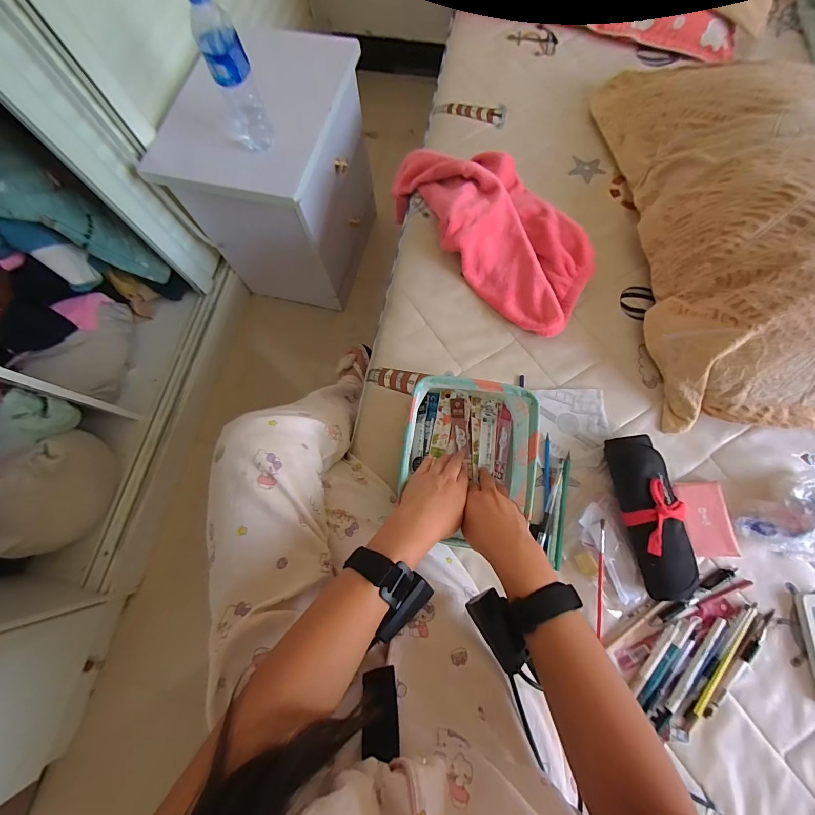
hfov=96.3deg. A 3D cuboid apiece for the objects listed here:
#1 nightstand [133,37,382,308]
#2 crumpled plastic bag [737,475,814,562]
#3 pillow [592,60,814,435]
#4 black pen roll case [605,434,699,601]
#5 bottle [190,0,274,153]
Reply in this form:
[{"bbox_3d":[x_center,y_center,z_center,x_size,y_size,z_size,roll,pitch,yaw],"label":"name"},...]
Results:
[{"bbox_3d":[-0.313,-0.572,0.948,0.328,0.464,0.399,13,76,6],"label":"nightstand"},{"bbox_3d":[0.545,0.159,0.495,0.146,0.053,0.109,-35,75,-8],"label":"crumpled plastic bag"},{"bbox_3d":[0.575,-0.307,0.576,0.387,0.162,0.721,-1,74,2],"label":"pillow"},{"bbox_3d":[0.338,0.146,0.506,0.070,0.052,0.209,-7,73,0],"label":"black pen roll case"},{"bbox_3d":[-0.296,-0.558,0.622,0.068,0.229,0.059,-21,75,-3],"label":"bottle"}]

